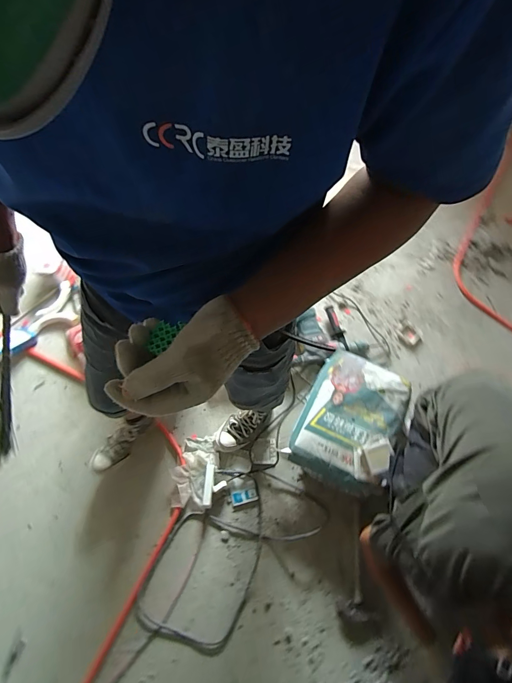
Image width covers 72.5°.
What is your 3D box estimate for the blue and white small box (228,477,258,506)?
[{"bbox_3d":[-0.046,0.515,1.208,0.088,0.015,0.079,-13,64,-9],"label":"blue and white small box"}]

